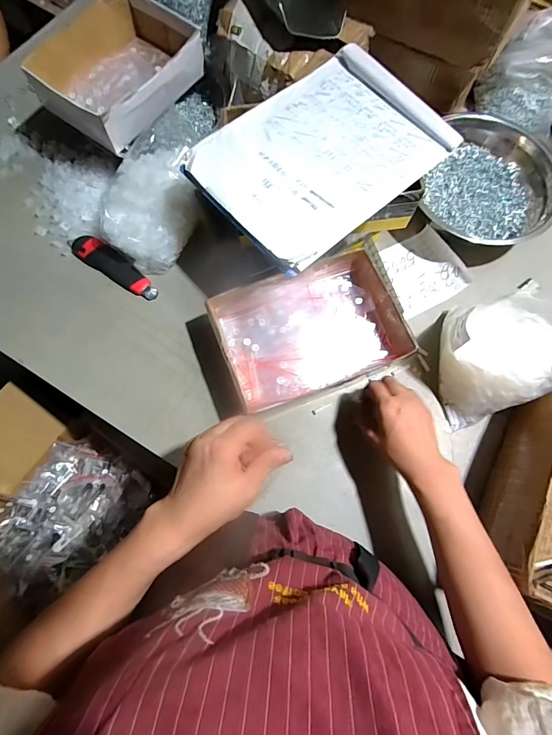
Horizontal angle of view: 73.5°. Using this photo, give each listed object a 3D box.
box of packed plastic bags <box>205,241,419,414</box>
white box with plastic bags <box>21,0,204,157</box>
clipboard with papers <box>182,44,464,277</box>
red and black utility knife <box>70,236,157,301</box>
[{"bbox_3d":[0.047,-0.050,0.540,0.254,0.071,0.184,-18,75,-7],"label":"box of packed plastic bags"},{"bbox_3d":[-0.244,-0.473,0.589,0.184,0.068,0.238,34,76,8],"label":"white box with plastic bags"},{"bbox_3d":[0.060,-0.281,0.477,0.308,0.015,0.222,-42,79,-12],"label":"clipboard with papers"},{"bbox_3d":[-0.256,-0.160,0.589,0.160,0.019,0.041,32,75,7],"label":"red and black utility knife"}]

